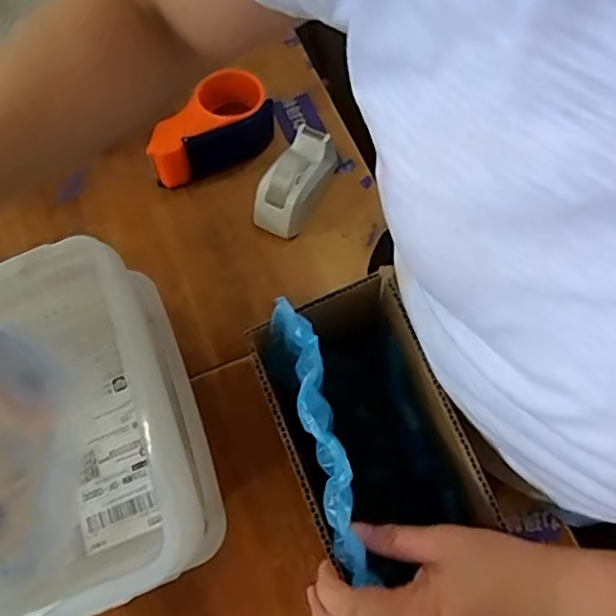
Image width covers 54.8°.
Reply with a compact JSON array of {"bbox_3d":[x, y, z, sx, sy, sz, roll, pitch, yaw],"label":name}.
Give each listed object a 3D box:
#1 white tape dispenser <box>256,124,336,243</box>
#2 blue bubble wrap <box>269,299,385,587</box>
[{"bbox_3d":[-0.013,-0.139,0.641,0.055,0.067,0.113,28,70,9],"label":"white tape dispenser"},{"bbox_3d":[0.009,0.077,0.365,0.020,0.030,0.170,-13,76,-7],"label":"blue bubble wrap"}]

